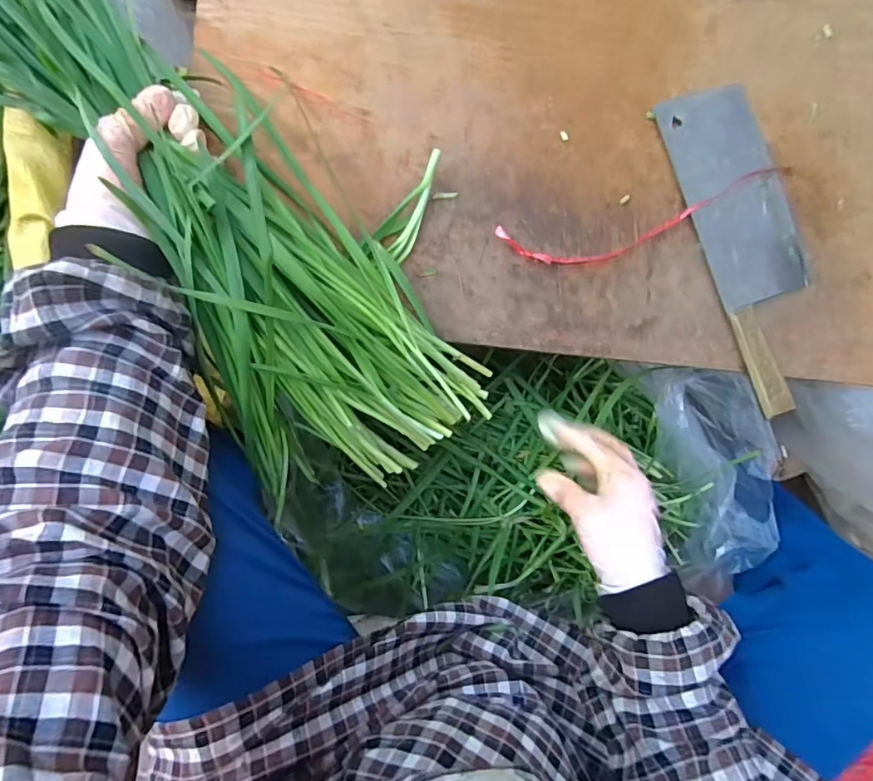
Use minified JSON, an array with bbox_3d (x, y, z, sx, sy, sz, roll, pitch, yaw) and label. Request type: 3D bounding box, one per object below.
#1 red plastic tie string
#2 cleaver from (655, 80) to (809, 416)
[{"bbox_3d":[0.194,-0.150,0.451,0.293,0.011,0.046,-15,98,-9],"label":"red plastic tie string"},{"bbox_3d":[0.289,-0.134,0.462,0.098,0.017,0.293,-18,89,-7],"label":"cleaver"}]

